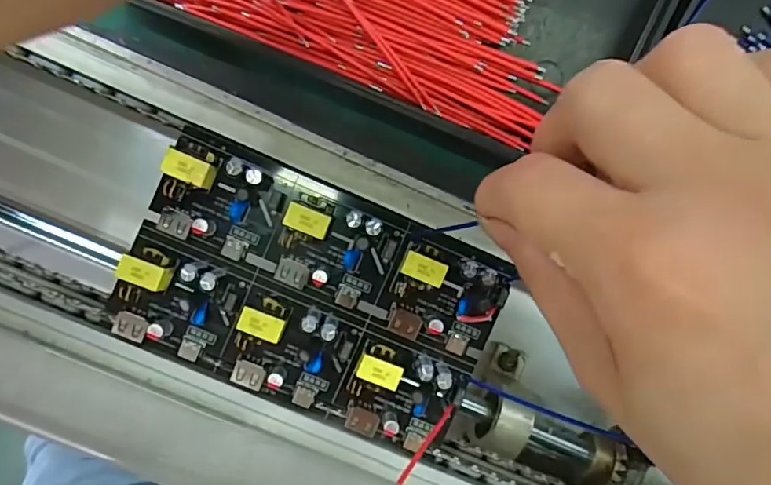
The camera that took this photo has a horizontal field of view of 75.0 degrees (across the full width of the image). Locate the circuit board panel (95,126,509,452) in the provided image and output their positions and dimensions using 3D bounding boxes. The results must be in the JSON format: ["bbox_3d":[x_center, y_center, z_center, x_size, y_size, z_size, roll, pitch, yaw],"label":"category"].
[{"bbox_3d":[-0.030,0.024,0.210,0.150,0.016,0.089,24,91,-3],"label":"circuit board panel"}]

